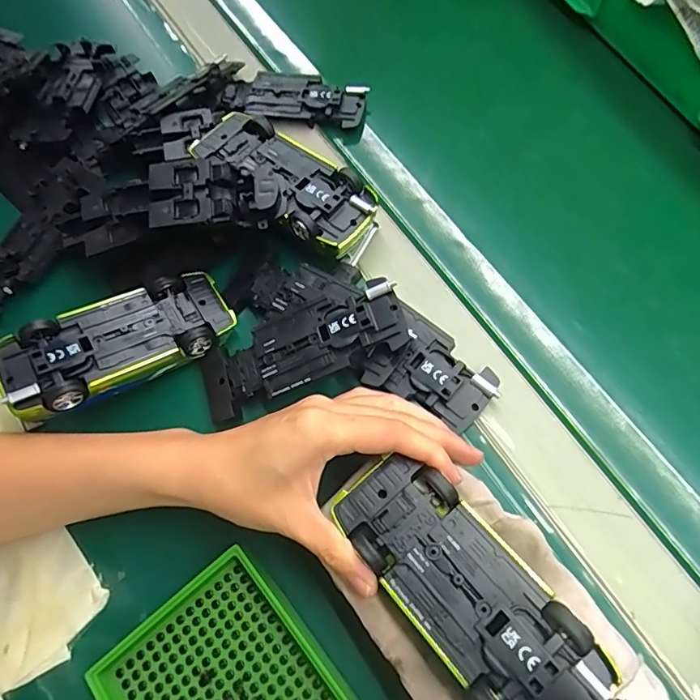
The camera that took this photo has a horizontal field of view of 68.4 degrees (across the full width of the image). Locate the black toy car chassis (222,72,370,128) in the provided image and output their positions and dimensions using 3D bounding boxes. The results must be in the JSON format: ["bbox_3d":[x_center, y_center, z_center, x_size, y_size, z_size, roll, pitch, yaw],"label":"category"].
[{"bbox_3d":[-0.043,-0.197,0.402,0.109,0.013,0.044,3,67,6],"label":"black toy car chassis"}]

